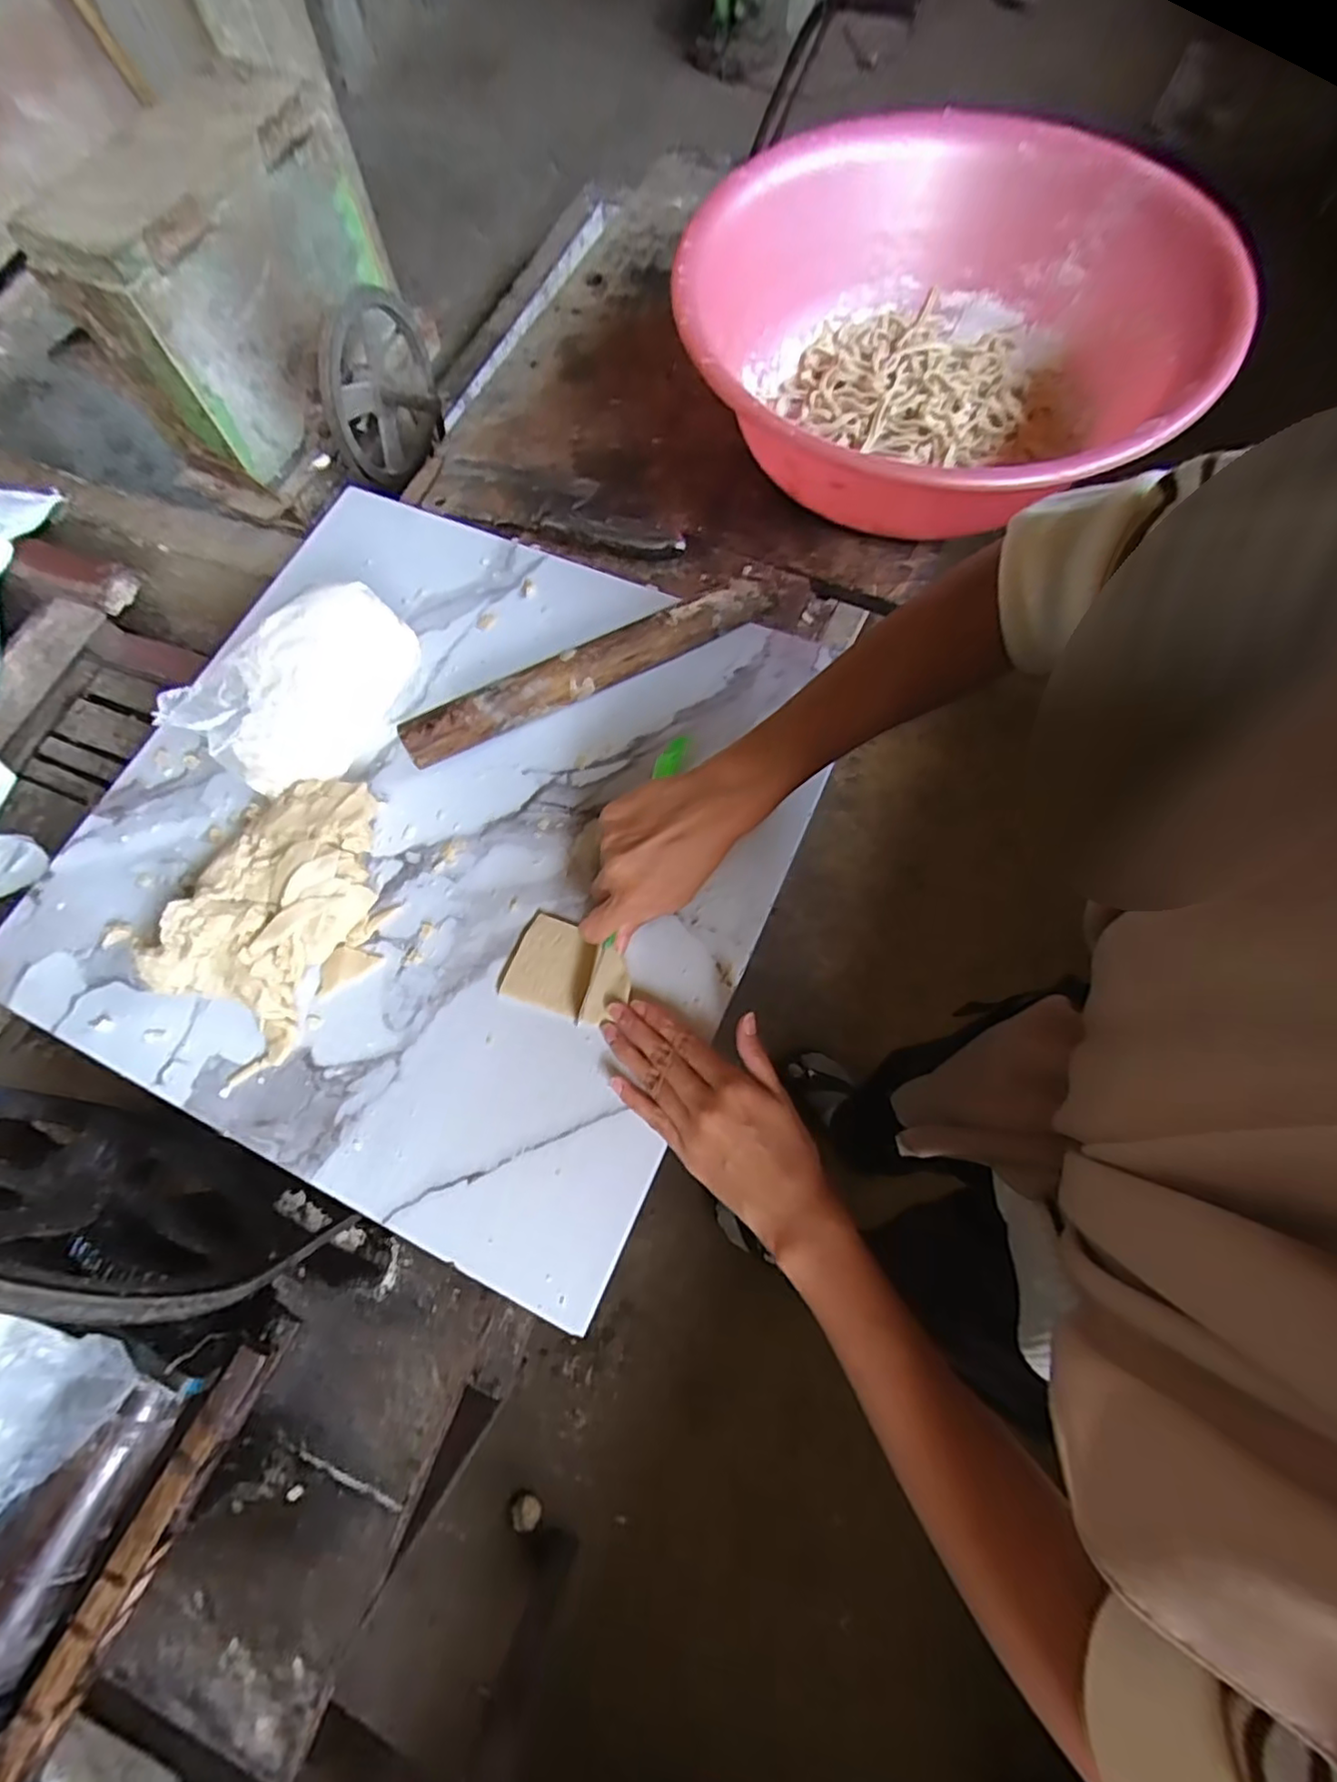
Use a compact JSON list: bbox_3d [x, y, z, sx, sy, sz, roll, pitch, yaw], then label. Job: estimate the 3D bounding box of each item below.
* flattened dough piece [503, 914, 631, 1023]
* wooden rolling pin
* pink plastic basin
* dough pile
[{"bbox_3d":[-0.064,0.053,0.433,0.079,0.006,0.057,17,71,7],"label":"flattened dough piece"},{"bbox_3d":[-0.058,-0.169,0.491,0.289,0.037,0.038,-29,72,-10],"label":"wooden rolling pin"},{"bbox_3d":[0.199,-0.452,0.531,0.395,0.125,0.351,-39,73,-13],"label":"pink plastic basin"},{"bbox_3d":[-0.263,0.013,0.433,0.129,0.053,0.204,23,71,9],"label":"dough pile"}]

